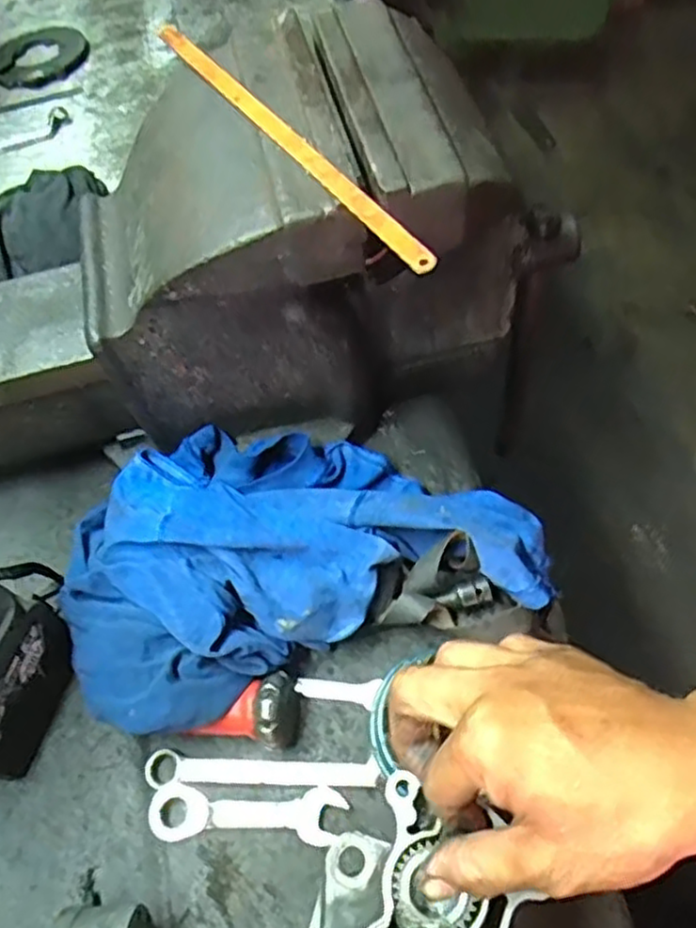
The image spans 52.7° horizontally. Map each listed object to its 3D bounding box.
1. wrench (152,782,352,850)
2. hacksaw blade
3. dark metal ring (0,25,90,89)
[{"bbox_3d":[-0.068,0.234,0.471,0.130,0.010,0.035,0,60,6],"label":"wrench"},{"bbox_3d":[-0.043,-0.196,0.412,0.014,0.004,0.299,-40,60,2],"label":"hacksaw blade"},{"bbox_3d":[-0.401,-0.532,0.906,0.115,0.018,0.143,10,61,11],"label":"dark metal ring"}]

